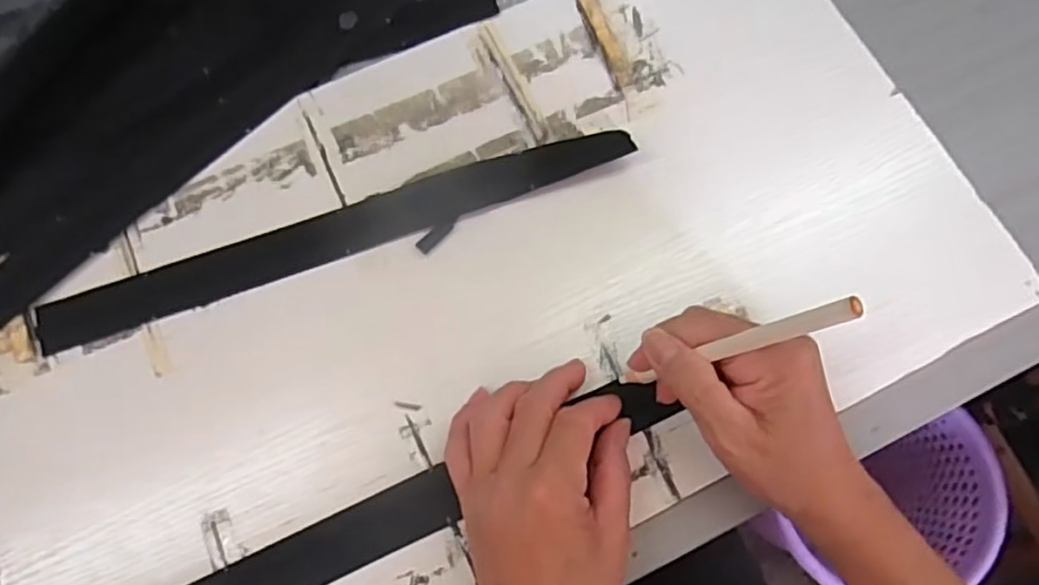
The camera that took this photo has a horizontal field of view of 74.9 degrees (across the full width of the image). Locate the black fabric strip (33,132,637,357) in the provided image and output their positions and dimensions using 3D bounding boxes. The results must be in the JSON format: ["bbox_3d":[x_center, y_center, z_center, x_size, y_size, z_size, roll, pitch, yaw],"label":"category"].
[{"bbox_3d":[-0.104,-0.036,0.400,0.349,0.009,0.031,-19,72,-5],"label":"black fabric strip"}]

